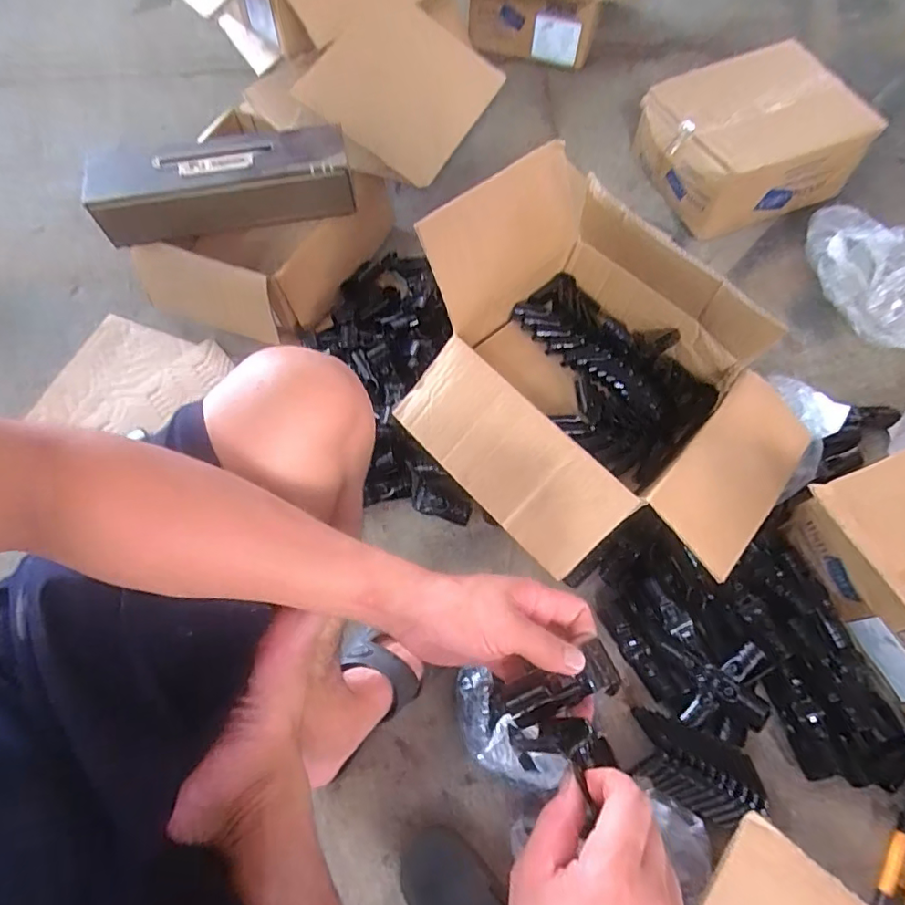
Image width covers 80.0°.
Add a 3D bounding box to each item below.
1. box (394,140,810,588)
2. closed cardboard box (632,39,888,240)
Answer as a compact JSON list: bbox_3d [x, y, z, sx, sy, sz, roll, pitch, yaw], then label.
[{"bbox_3d":[0.177,-0.089,0.663,0.385,0.225,0.479,-41,71,-16],"label":"box"},{"bbox_3d":[0.554,-0.598,1.019,0.341,0.136,0.295,-19,66,-7],"label":"closed cardboard box"}]

